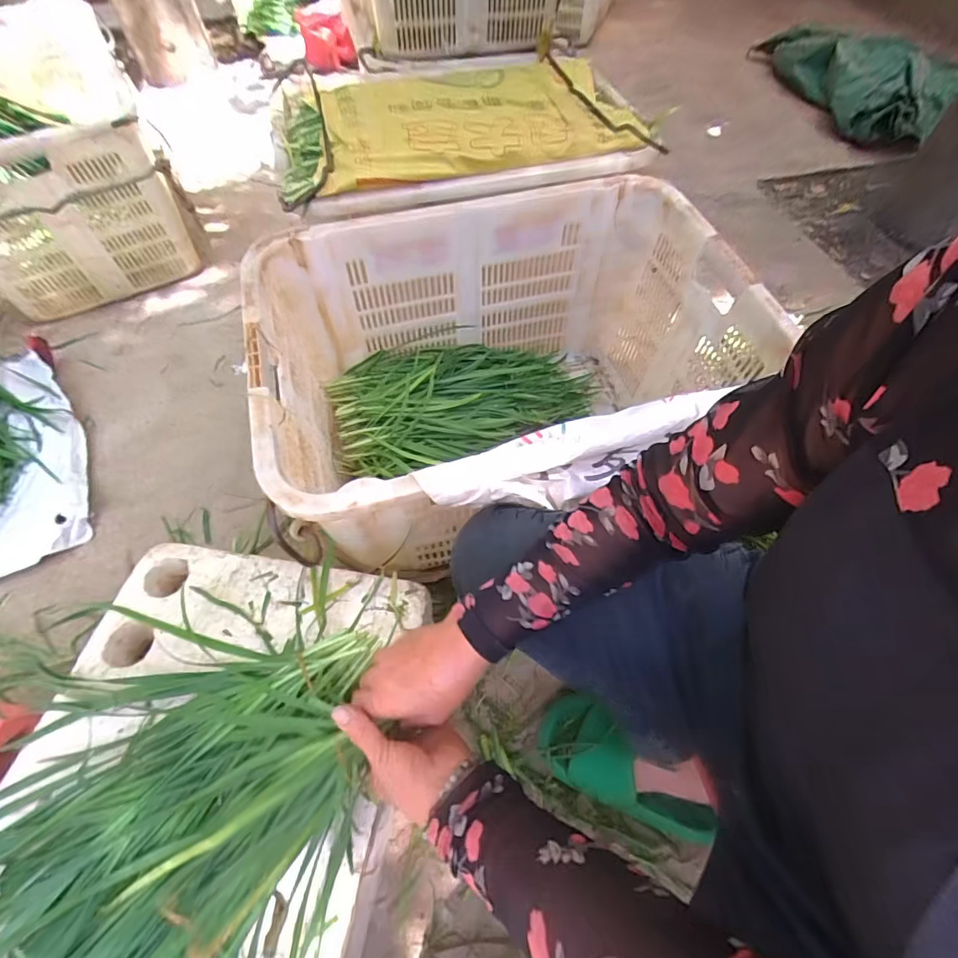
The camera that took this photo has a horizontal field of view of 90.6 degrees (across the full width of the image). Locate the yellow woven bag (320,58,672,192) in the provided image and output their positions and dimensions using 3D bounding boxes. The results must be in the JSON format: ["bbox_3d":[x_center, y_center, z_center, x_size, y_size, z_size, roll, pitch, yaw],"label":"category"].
[{"bbox_3d":[-0.007,-0.695,0.875,0.627,0.066,0.397,-20,61,-12],"label":"yellow woven bag"}]

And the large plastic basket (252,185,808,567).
[{"bbox_3d":[0.035,-0.152,0.786,0.669,0.367,0.522,-14,62,-10],"label":"large plastic basket"}]

